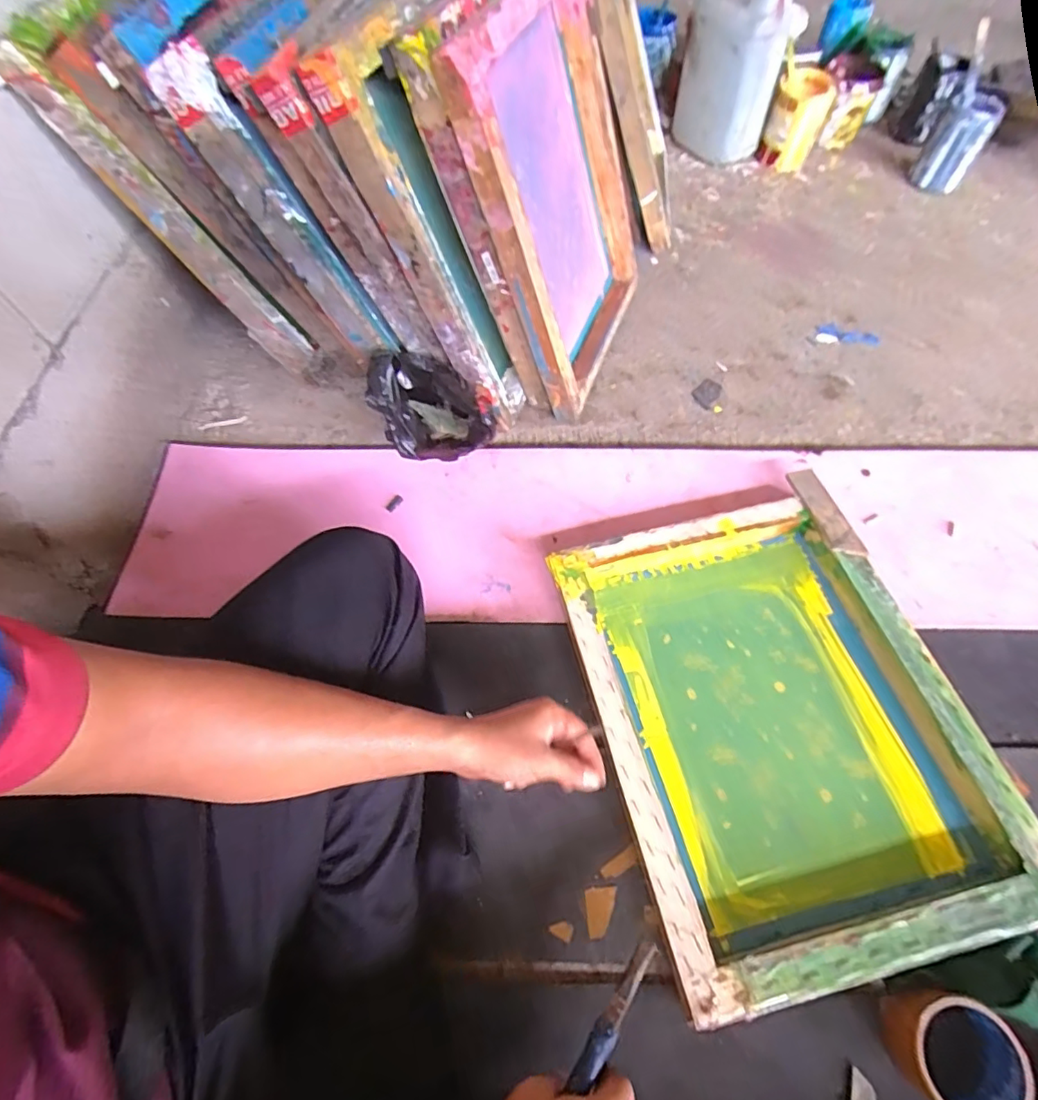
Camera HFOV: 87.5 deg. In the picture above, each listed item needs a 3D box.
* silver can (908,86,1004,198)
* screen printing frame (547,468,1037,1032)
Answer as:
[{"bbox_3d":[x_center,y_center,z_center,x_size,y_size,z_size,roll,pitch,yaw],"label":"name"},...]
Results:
[{"bbox_3d":[0.873,-0.813,1.087,0.094,0.150,0.093,25,64,16],"label":"silver can"},{"bbox_3d":[0.269,0.169,0.590,0.362,0.049,0.460,-13,60,-4],"label":"screen printing frame"}]

